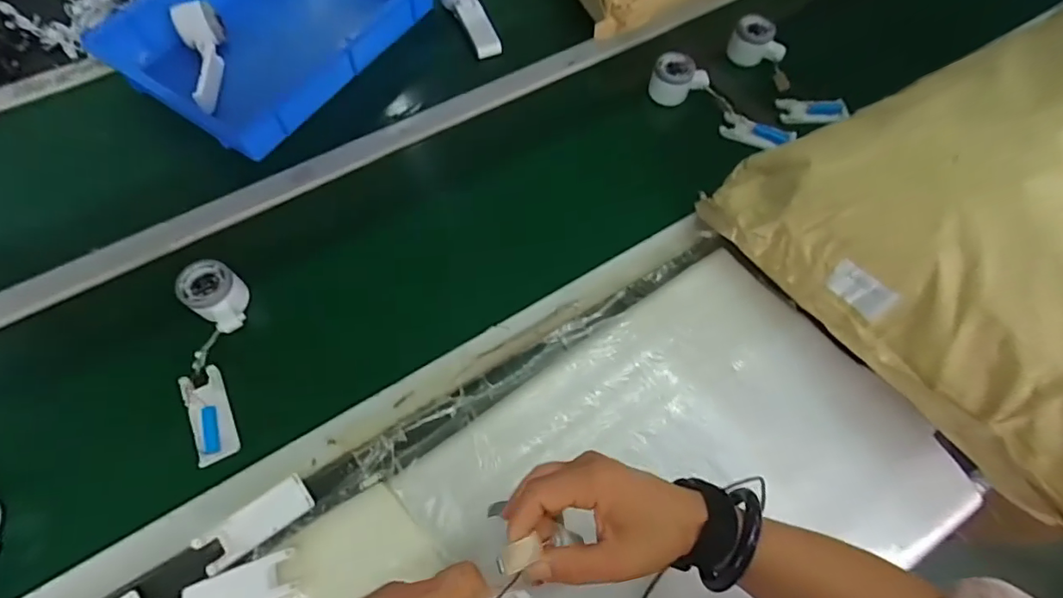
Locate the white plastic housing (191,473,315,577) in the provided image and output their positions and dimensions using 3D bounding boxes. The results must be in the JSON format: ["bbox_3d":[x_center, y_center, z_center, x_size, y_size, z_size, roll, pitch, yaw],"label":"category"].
[{"bbox_3d":[-0.273,0.223,0.506,0.106,0.009,0.040,-35,71,-16],"label":"white plastic housing"}]

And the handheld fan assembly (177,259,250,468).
[{"bbox_3d":[-0.354,0.066,0.556,0.060,0.051,0.211,-6,66,-5],"label":"handheld fan assembly"}]

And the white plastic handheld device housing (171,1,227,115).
[{"bbox_3d":[-0.480,-0.344,0.736,0.055,0.058,0.174,-7,85,-6],"label":"white plastic handheld device housing"}]

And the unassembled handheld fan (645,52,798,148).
[{"bbox_3d":[0.274,-0.283,0.739,0.218,0.042,0.067,36,69,14],"label":"unassembled handheld fan"}]

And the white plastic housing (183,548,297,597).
[{"bbox_3d":[-0.271,0.269,0.472,0.097,0.009,0.040,-19,67,-10],"label":"white plastic housing"}]

